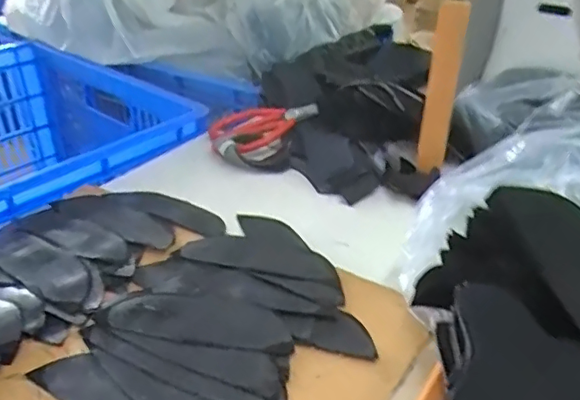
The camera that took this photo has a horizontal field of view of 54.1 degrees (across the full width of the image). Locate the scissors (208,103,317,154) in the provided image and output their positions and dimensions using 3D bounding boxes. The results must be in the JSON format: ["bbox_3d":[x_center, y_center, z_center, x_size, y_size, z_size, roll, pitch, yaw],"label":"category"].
[{"bbox_3d":[-0.042,-0.100,0.720,0.134,0.021,0.092,-28,39,-21],"label":"scissors"}]

